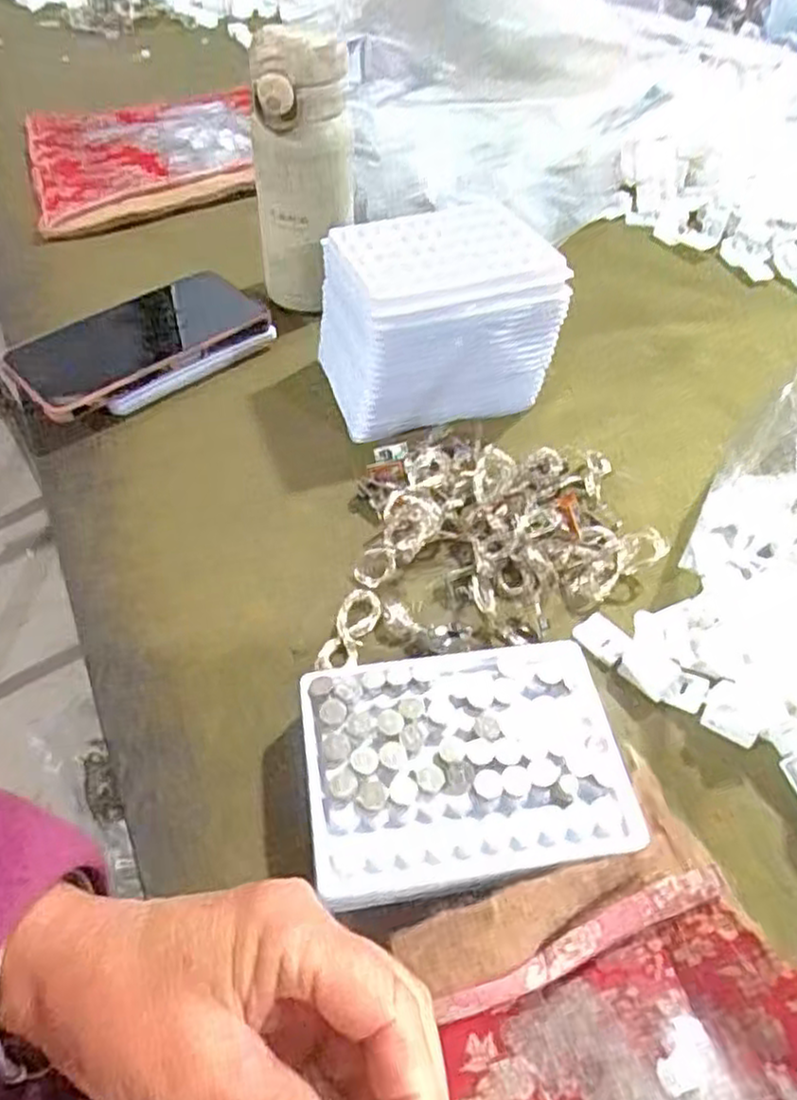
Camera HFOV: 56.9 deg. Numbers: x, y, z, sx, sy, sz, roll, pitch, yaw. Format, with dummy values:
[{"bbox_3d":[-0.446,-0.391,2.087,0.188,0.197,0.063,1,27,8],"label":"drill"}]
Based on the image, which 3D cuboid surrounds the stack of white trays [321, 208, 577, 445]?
[{"bbox_3d":[0.022,-0.149,0.481,0.135,0.098,0.097,-14,52,-15],"label":"stack of white trays"}]

